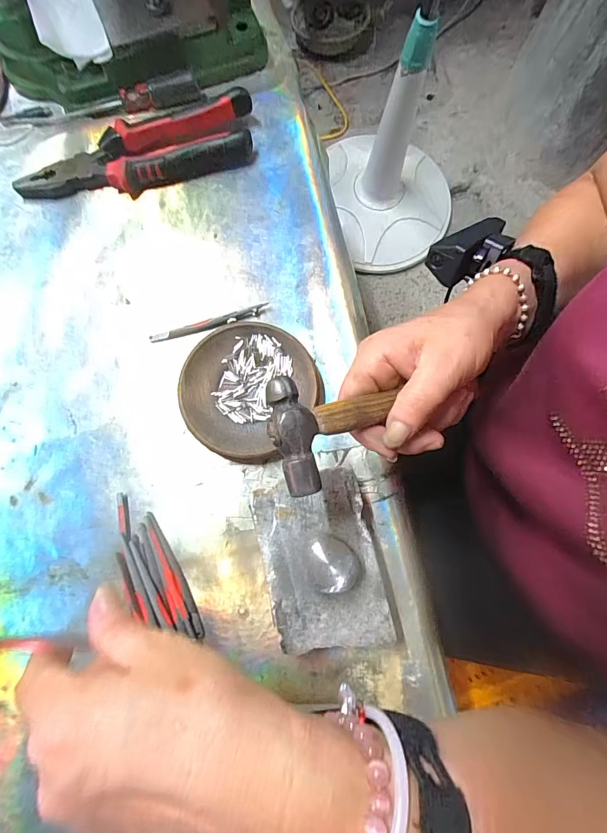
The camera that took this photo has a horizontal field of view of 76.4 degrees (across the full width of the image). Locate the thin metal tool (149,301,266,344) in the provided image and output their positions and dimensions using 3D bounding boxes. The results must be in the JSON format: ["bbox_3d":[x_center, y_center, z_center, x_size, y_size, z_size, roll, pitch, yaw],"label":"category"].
[{"bbox_3d":[-0.084,-0.082,0.340,0.105,0.004,0.011,-18,79,-3],"label":"thin metal tool"}]

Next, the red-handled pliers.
[{"bbox_3d":[-0.154,-0.241,0.356,0.217,0.032,0.059,-13,79,-2],"label":"red-handled pliers"}]

